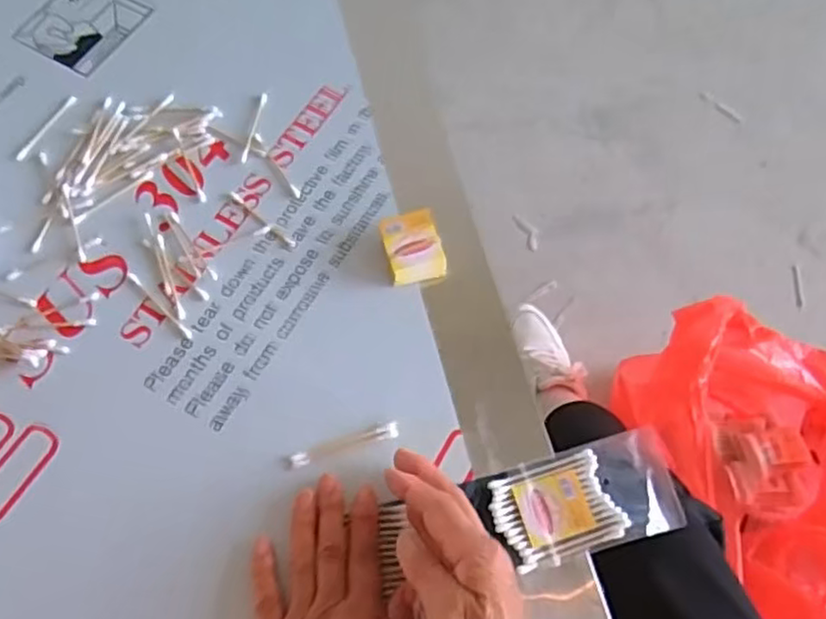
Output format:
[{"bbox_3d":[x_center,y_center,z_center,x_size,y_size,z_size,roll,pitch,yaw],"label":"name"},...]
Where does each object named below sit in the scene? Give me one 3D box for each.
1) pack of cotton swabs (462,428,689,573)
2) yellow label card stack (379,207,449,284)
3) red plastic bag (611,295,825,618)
[{"bbox_3d":[0.110,0.126,0.443,0.129,0.010,0.066,-14,67,-8],"label":"pack of cotton swabs"},{"bbox_3d":[0.000,-0.045,0.508,0.041,0.022,0.053,-13,67,-7],"label":"yellow label card stack"},{"bbox_3d":[0.416,0.186,0.755,0.267,0.219,0.351,-8,66,-5],"label":"red plastic bag"}]

